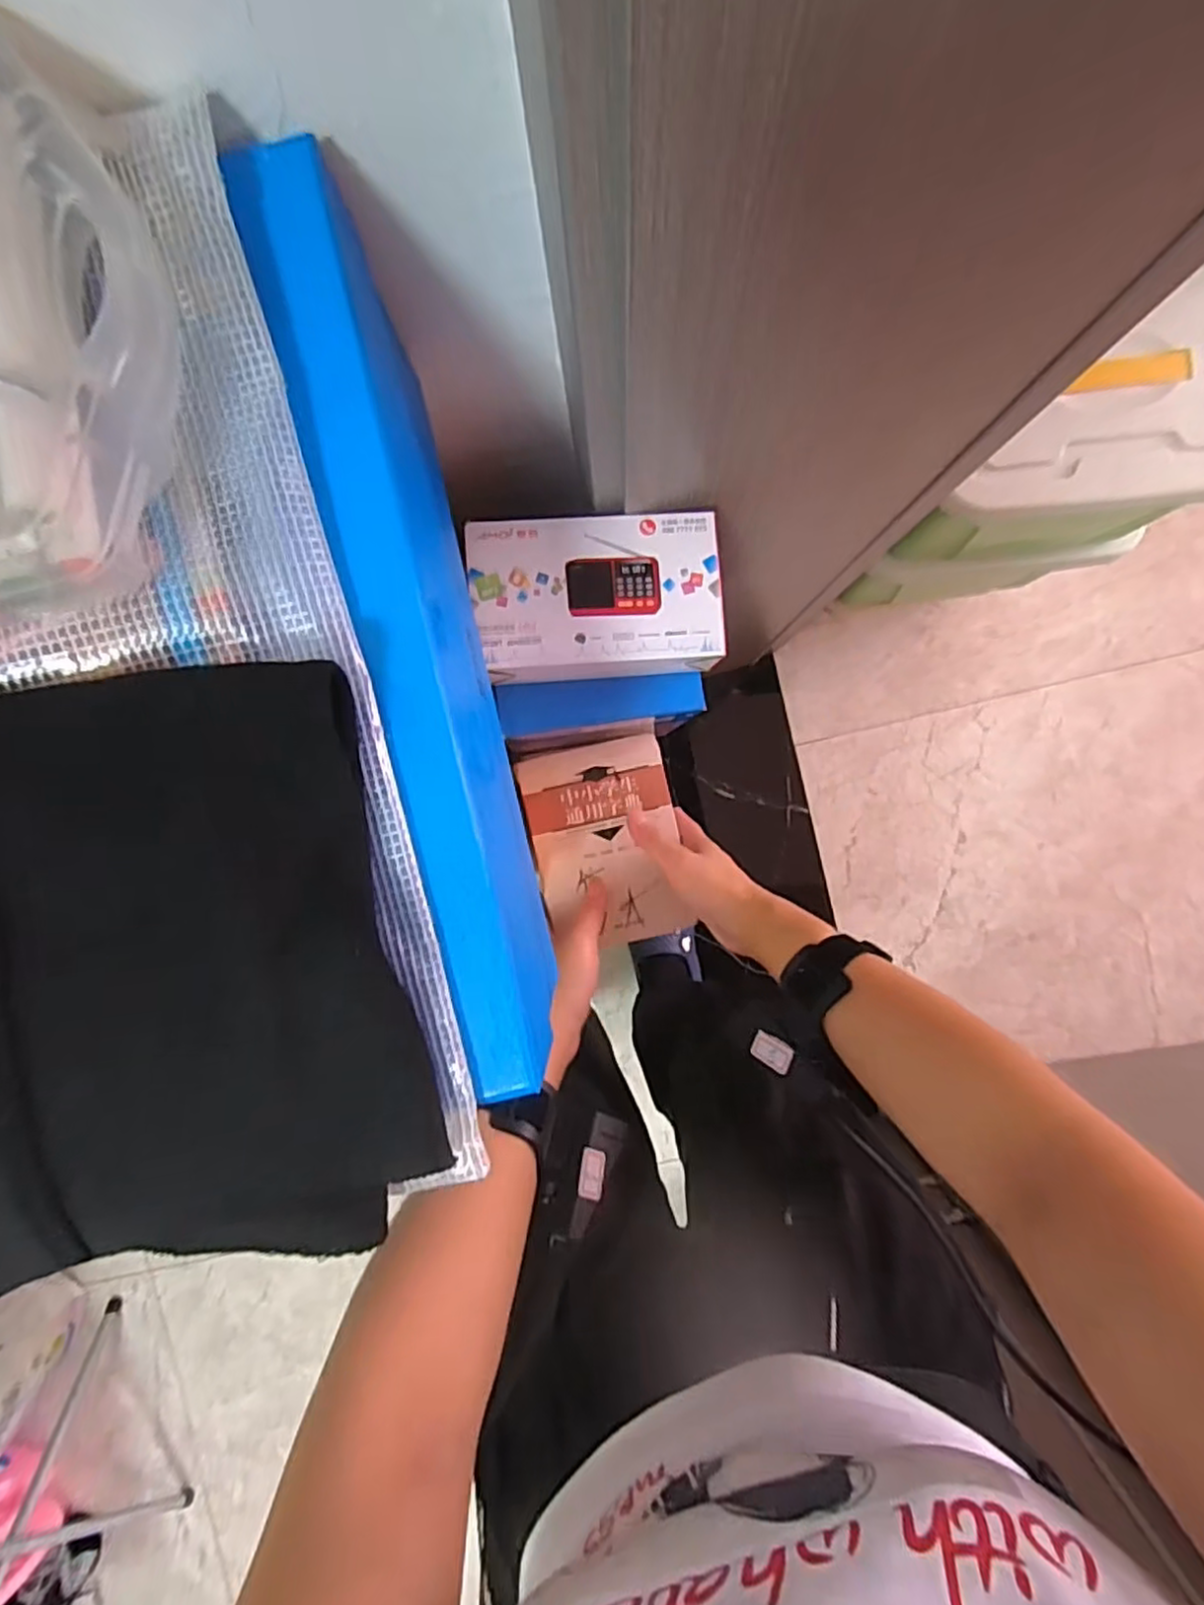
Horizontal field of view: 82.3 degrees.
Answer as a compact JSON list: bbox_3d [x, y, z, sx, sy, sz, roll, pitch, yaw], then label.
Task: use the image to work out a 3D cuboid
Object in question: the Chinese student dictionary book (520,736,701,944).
[{"bbox_3d":[0.004,0.032,0.524,0.108,0.015,0.149,-12,88,-1],"label":"Chinese student dictionary book"}]

